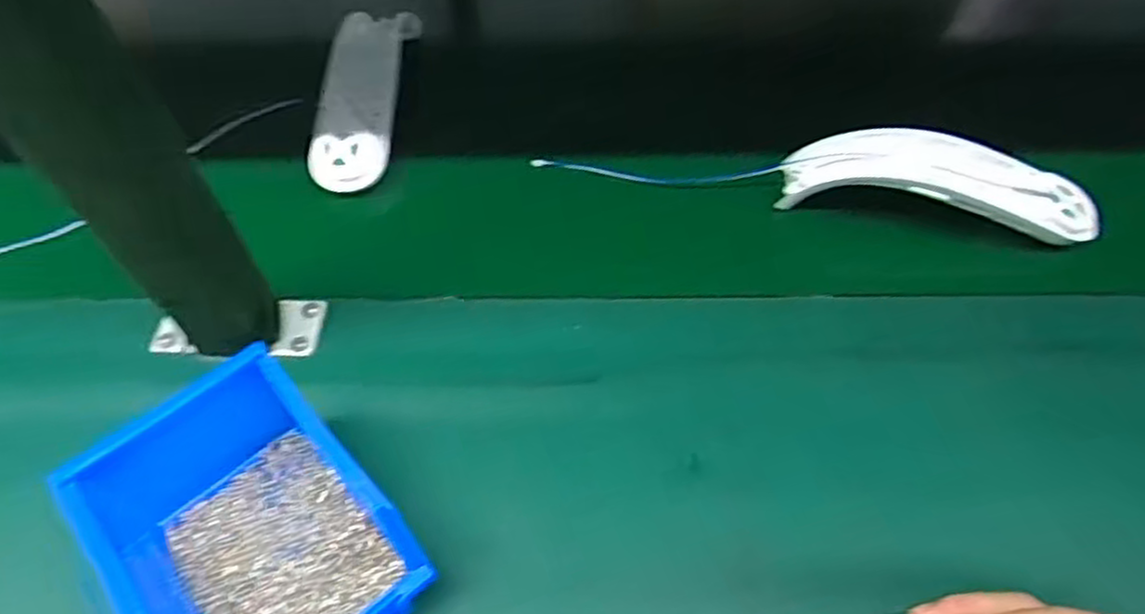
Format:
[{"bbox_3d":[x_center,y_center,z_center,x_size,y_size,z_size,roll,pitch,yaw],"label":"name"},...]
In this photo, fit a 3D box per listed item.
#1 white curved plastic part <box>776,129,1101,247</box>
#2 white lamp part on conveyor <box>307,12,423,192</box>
[{"bbox_3d":[0.245,-0.086,0.487,0.200,0.042,0.057,8,56,6],"label":"white curved plastic part"},{"bbox_3d":[-0.158,-0.170,0.550,0.054,0.038,0.178,2,56,2],"label":"white lamp part on conveyor"}]

